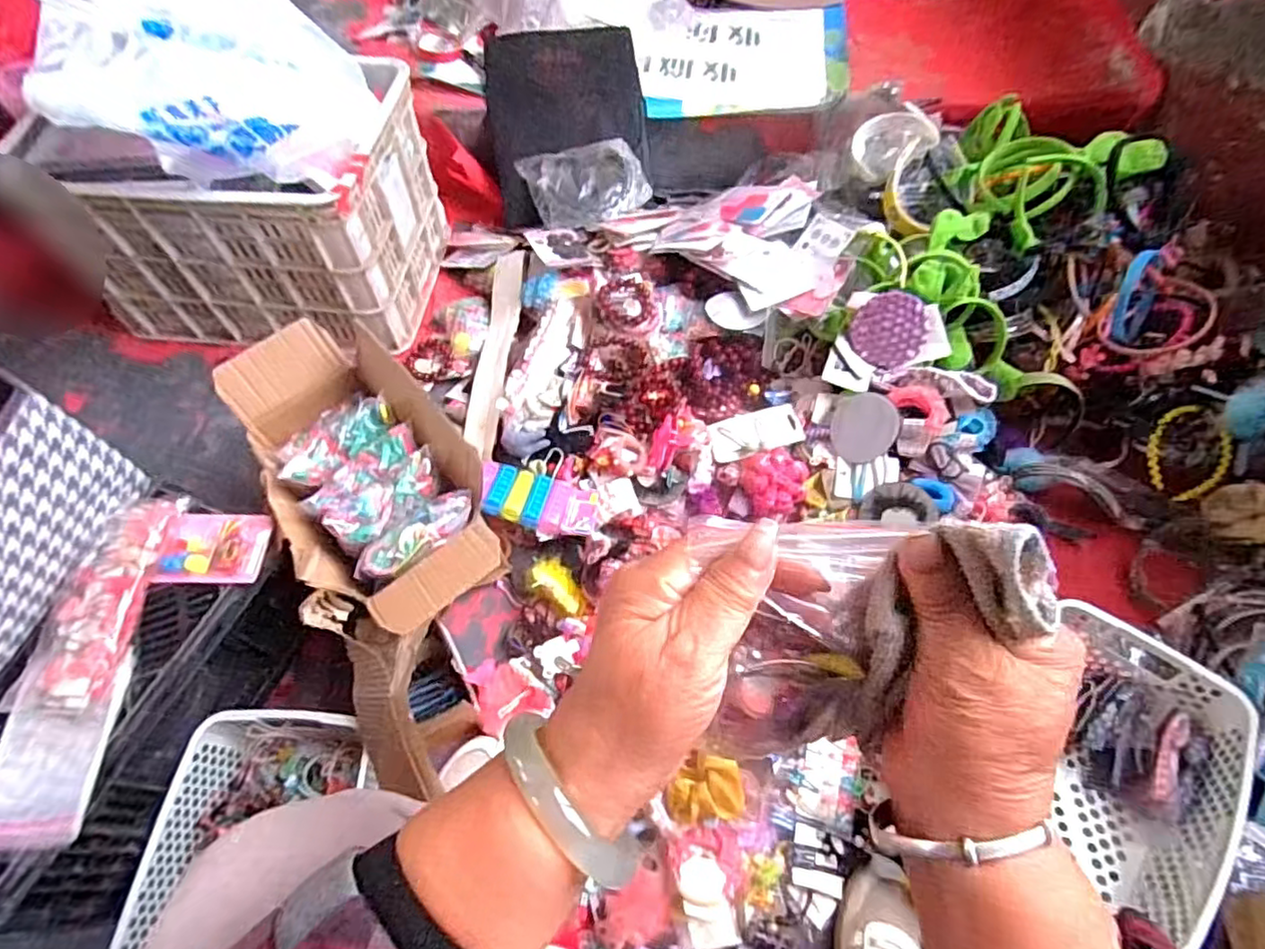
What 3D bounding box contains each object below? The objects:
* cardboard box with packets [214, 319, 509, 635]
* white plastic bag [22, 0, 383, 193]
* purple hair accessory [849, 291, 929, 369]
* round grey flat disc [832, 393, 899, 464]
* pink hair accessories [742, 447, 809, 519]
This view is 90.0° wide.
[{"bbox_3d":[-0.303,-0.004,0.720,0.204,0.091,0.396,-37,66,-20],"label":"cardboard box with packets"},{"bbox_3d":[-0.540,-0.541,0.826,0.331,0.163,0.368,-21,62,-12],"label":"white plastic bag"},{"bbox_3d":[0.341,-0.192,0.842,0.095,0.096,0.010,31,32,1],"label":"purple hair accessory"},{"bbox_3d":[0.312,-0.063,0.852,0.087,0.009,0.092,-9,76,38],"label":"round grey flat disc"},{"bbox_3d":[0.191,0.009,0.843,0.086,0.042,0.085,0,59,0],"label":"pink hair accessories"}]

